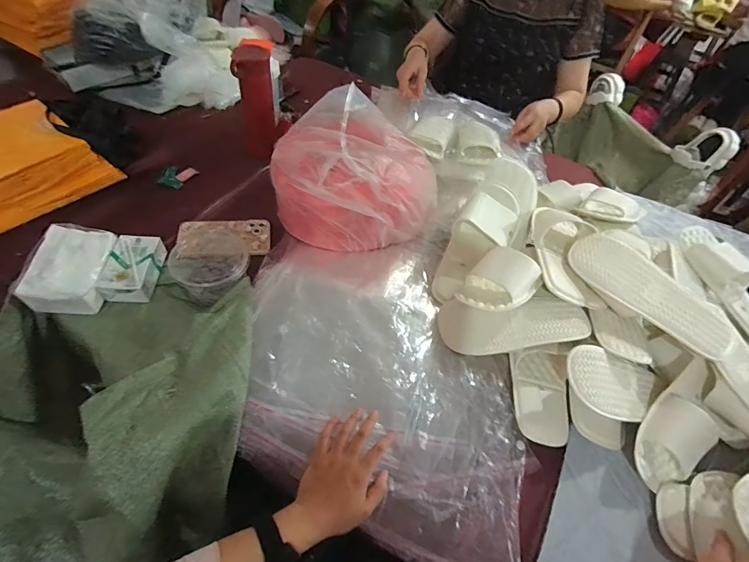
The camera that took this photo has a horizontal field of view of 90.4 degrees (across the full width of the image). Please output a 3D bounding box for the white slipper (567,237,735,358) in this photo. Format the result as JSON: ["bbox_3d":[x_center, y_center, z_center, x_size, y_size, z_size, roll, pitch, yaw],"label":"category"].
[{"bbox_3d":[0.445,0.023,0.616,0.110,0.053,0.261,-27,61,-26],"label":"white slipper"}]

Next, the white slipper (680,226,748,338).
[{"bbox_3d":[0.624,0.000,0.639,0.080,0.058,0.224,-17,74,-16],"label":"white slipper"}]

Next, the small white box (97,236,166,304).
[{"bbox_3d":[-0.396,-0.019,0.617,0.069,0.048,0.108,1,55,-7],"label":"small white box"}]

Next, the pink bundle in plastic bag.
[{"bbox_3d":[-0.022,-0.212,0.699,0.293,0.184,0.295,14,54,2],"label":"pink bundle in plastic bag"}]

